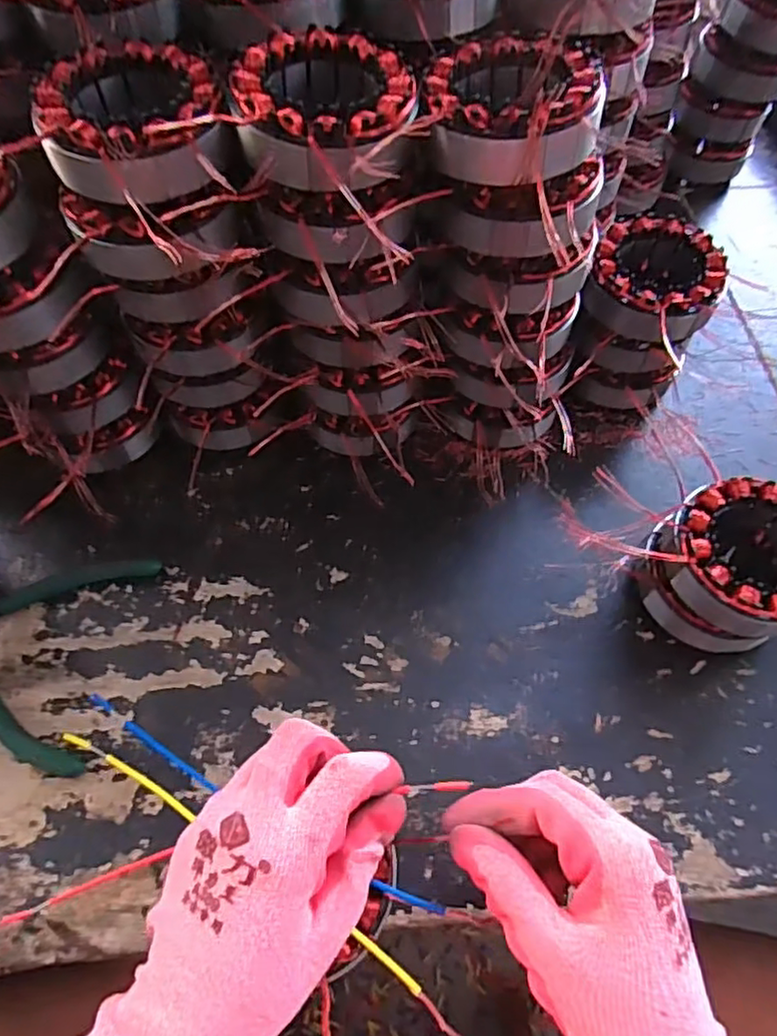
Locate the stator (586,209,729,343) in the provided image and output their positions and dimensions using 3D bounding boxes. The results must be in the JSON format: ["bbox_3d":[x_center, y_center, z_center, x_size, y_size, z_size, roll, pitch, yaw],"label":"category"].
[{"bbox_3d":[0.175,-0.155,0.416,0.083,0.038,0.085,1,61,-2],"label":"stator"}]

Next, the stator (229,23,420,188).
[{"bbox_3d":[-0.030,-0.193,0.301,0.084,0.033,0.083,1,61,-2],"label":"stator"}]

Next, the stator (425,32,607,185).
[{"bbox_3d":[0.062,-0.202,0.306,0.082,0.032,0.087,1,61,-2],"label":"stator"}]

